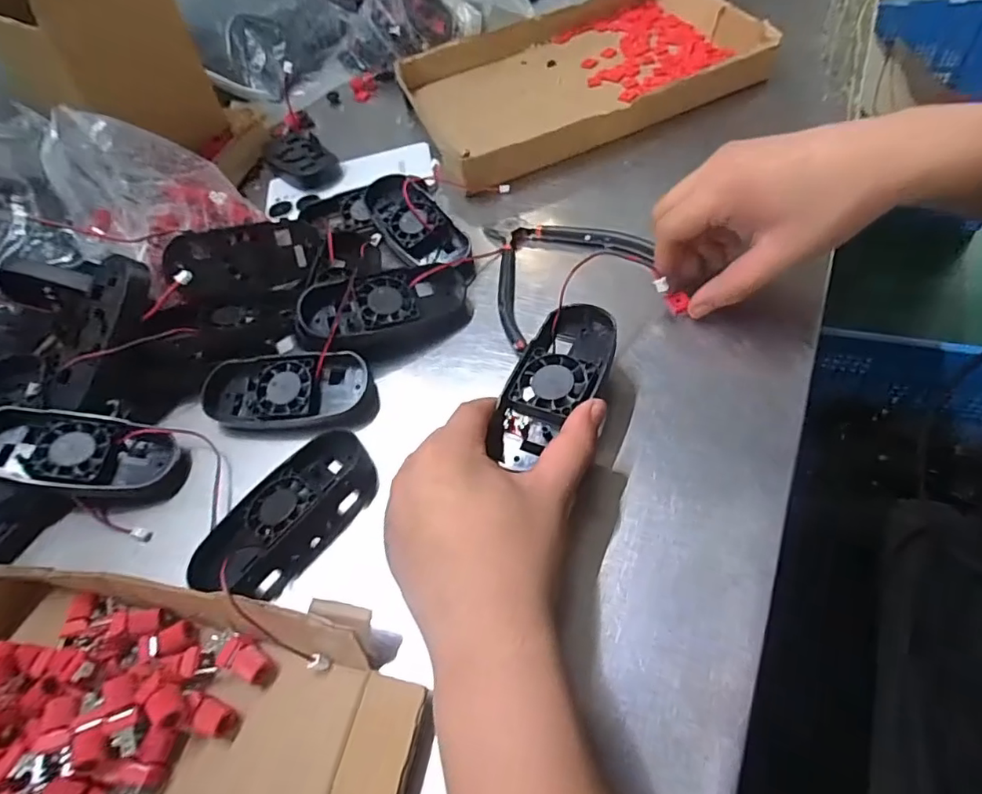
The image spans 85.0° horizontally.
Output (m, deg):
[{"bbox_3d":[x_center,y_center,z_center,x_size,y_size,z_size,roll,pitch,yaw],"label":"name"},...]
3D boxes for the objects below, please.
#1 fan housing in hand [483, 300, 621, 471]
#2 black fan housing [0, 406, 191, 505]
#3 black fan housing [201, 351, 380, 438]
[{"bbox_3d":[0.038,-0.010,0.311,0.047,0.017,0.113,25,64,17],"label":"fan housing in hand"},{"bbox_3d":[-0.259,0.037,0.341,0.121,0.022,0.050,14,60,-8],"label":"black fan housing"},{"bbox_3d":[-0.139,-0.002,0.364,0.119,0.027,0.052,-1,56,10],"label":"black fan housing"}]

